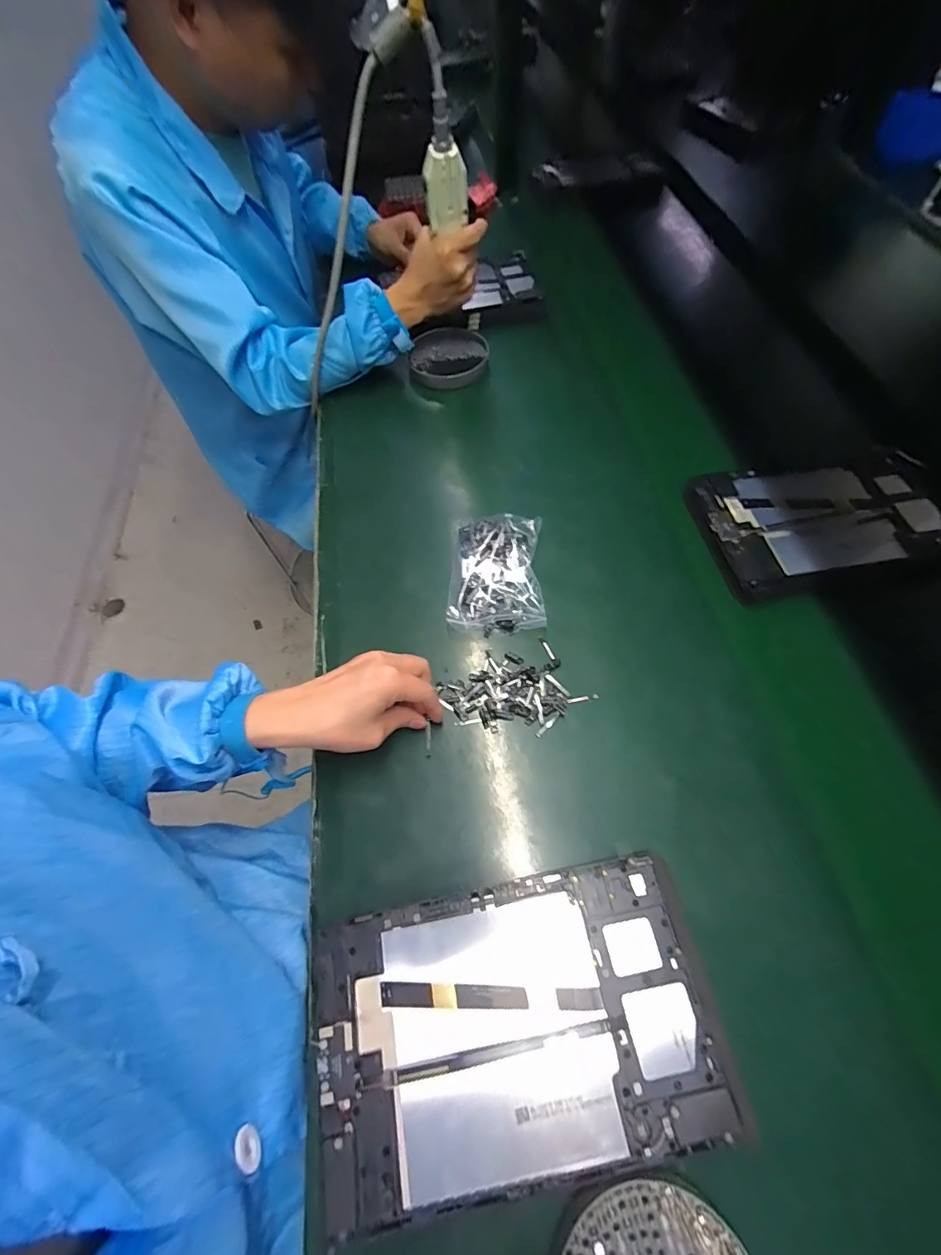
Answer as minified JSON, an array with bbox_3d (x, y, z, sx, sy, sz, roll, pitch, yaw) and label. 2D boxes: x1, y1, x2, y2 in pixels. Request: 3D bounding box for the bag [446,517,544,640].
[{"bbox_3d":[0.026,-0.059,0.486,0.093,0.016,0.135,0,61,2],"label":"bag"}]

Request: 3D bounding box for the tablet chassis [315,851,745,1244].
[{"bbox_3d":[0.026,0.251,0.299,0.238,0.010,0.148,-11,62,-4],"label":"tablet chassis"}]

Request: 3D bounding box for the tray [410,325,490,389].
[{"bbox_3d":[-0.030,-0.391,0.678,0.109,0.027,0.104,-2,61,3],"label":"tray"}]

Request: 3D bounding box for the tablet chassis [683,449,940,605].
[{"bbox_3d":[0.376,-0.117,0.499,0.263,0.019,0.149,-10,63,-3],"label":"tablet chassis"}]

